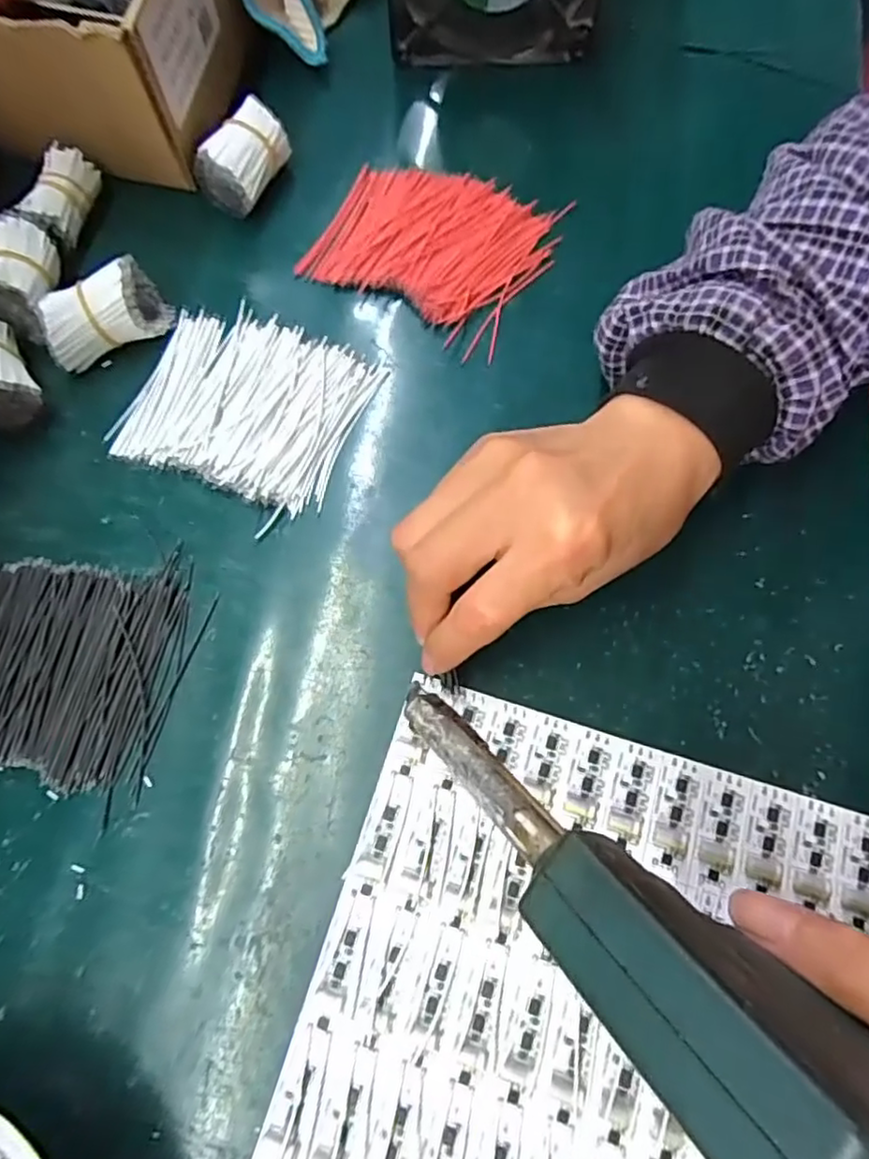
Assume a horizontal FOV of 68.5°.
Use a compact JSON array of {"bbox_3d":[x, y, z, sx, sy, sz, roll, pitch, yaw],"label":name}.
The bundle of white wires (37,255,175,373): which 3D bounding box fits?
[{"bbox_3d":[-0.163,-0.132,0.314,0.056,0.028,0.030,-27,72,-9],"label":"bundle of white wires"}]

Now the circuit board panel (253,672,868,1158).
[{"bbox_3d":[0.050,0.170,0.228,0.193,0.005,0.229,17,71,6],"label":"circuit board panel"}]

